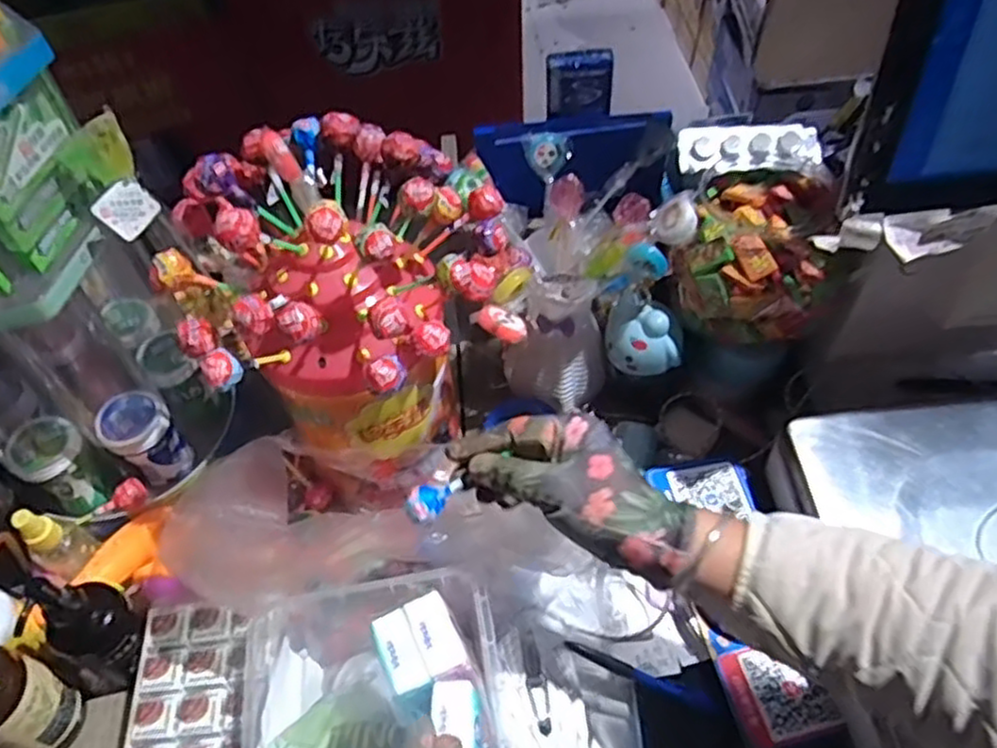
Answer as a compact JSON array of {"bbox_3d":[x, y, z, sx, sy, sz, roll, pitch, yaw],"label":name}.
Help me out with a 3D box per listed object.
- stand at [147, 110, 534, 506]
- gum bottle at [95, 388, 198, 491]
[{"bbox_3d":[-0.096,-0.034,0.554,0.223,0.297,0.199,-8,54,-3],"label":"stand"},{"bbox_3d":[-0.300,0.053,0.615,0.053,0.073,0.051,-27,57,-16],"label":"gum bottle"}]

